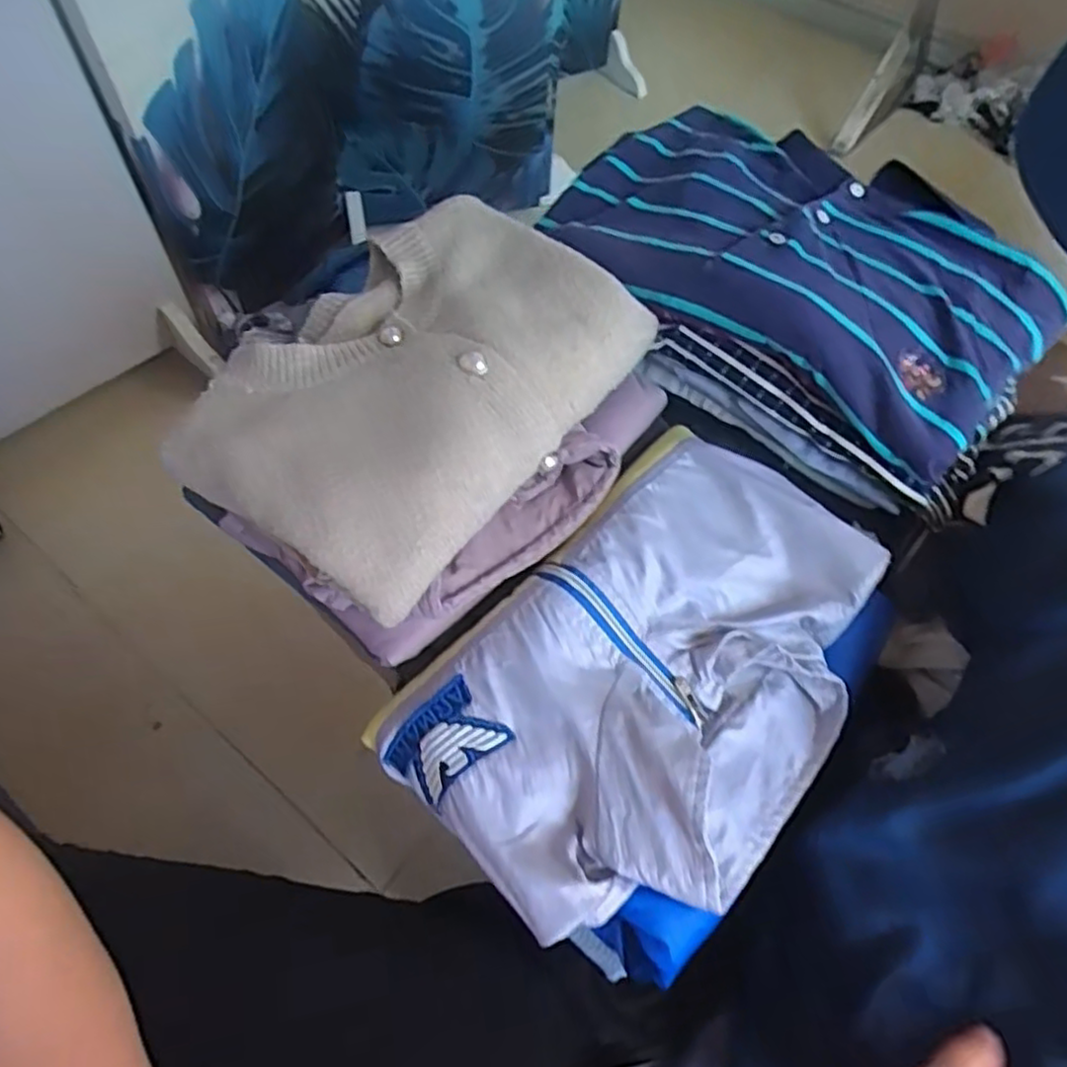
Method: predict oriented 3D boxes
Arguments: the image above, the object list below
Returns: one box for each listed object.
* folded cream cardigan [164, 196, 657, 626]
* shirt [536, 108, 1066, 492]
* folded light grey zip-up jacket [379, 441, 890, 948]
[{"bbox_3d":[-0.073,-0.099,0.425,0.187,0.046,0.263,34,63,16],"label":"folded cream cardigan"},{"bbox_3d":[0.190,-0.204,0.501,0.349,0.046,0.244,35,64,16],"label":"shirt"},{"bbox_3d":[0.079,0.083,0.416,0.198,0.051,0.302,41,66,19],"label":"folded light grey zip-up jacket"}]

